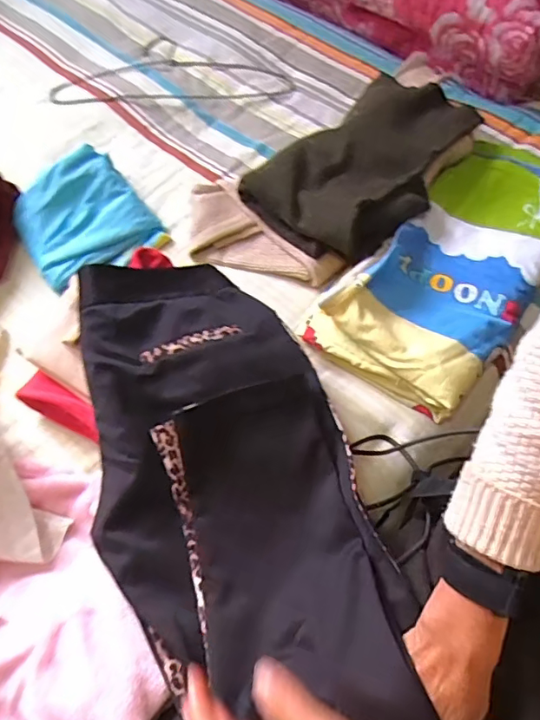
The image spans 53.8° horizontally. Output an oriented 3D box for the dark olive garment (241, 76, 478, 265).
[{"bbox_3d":[0.125,-0.248,0.682,0.288,0.064,0.176,-42,66,-18],"label":"dark olive garment"}]

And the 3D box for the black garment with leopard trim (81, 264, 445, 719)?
[{"bbox_3d":[-0.039,0.106,0.476,0.226,0.052,0.507,-24,63,-11],"label":"black garment with leopard trim"}]

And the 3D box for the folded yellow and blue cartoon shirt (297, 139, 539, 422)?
[{"bbox_3d":[0.219,-0.122,0.623,0.191,0.059,0.373,34,69,21],"label":"folded yellow and blue cartoon shirt"}]

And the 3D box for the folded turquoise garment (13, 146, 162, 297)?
[{"bbox_3d":[-0.243,-0.186,0.685,0.159,0.054,0.153,-35,64,-14],"label":"folded turquoise garment"}]

